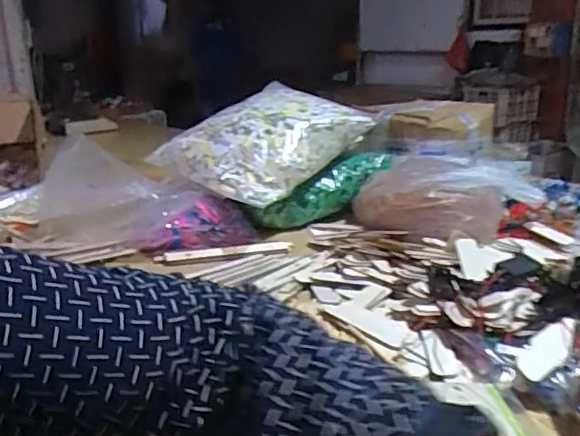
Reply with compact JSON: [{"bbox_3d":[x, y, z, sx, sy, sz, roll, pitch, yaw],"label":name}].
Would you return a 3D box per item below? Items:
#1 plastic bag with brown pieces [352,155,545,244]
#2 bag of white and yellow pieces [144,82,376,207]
[{"bbox_3d":[0.281,-0.041,1.029,0.272,0.111,0.245,-13,21,-31],"label":"plastic bag with brown pieces"},{"bbox_3d":[-0.044,-0.148,1.055,0.349,0.148,0.233,-17,23,-40],"label":"bag of white and yellow pieces"}]

